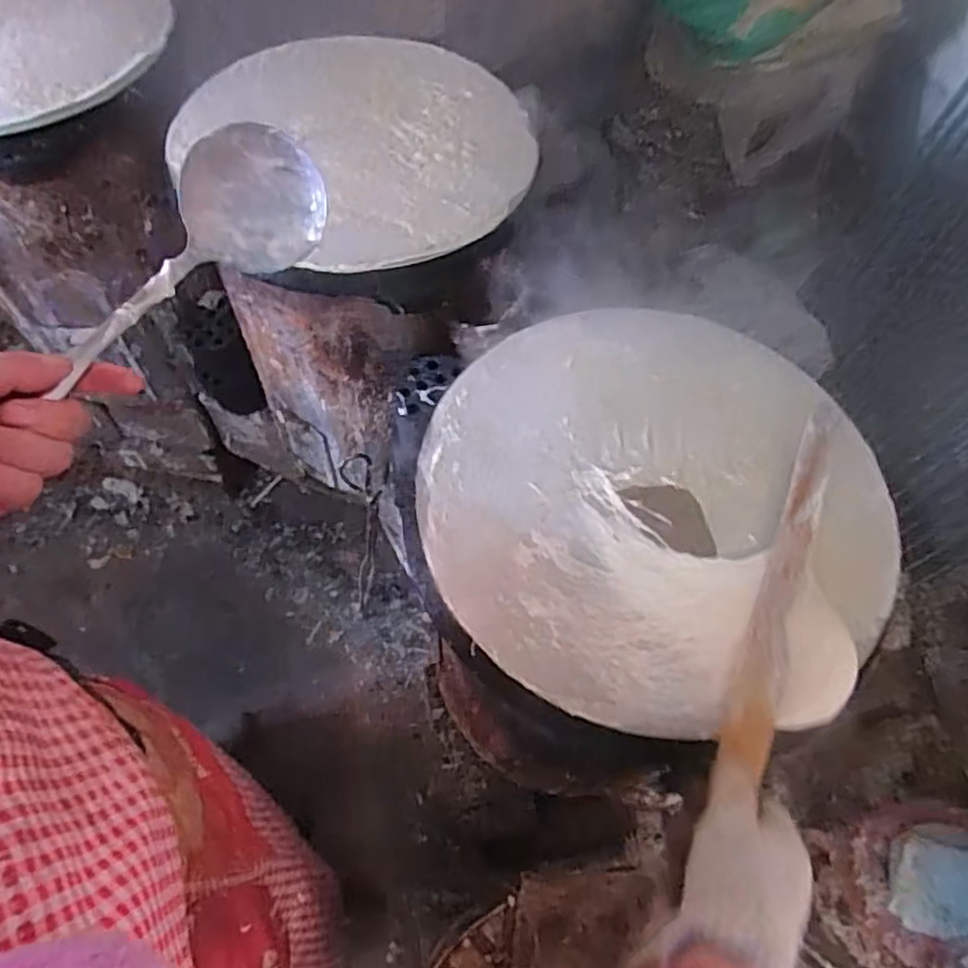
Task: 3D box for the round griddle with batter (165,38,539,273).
[{"bbox_3d":[-0.131,-0.369,0.708,0.375,0.038,0.369,-6,62,-7],"label":"round griddle with batter"}]

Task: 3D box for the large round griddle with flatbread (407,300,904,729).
[{"bbox_3d":[0.139,0.006,0.534,0.357,0.024,0.360,2,61,-3],"label":"large round griddle with flatbread"}]

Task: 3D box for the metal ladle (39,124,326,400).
[{"bbox_3d":[-0.207,-0.095,0.395,0.079,0.075,0.345,21,57,7],"label":"metal ladle"}]

